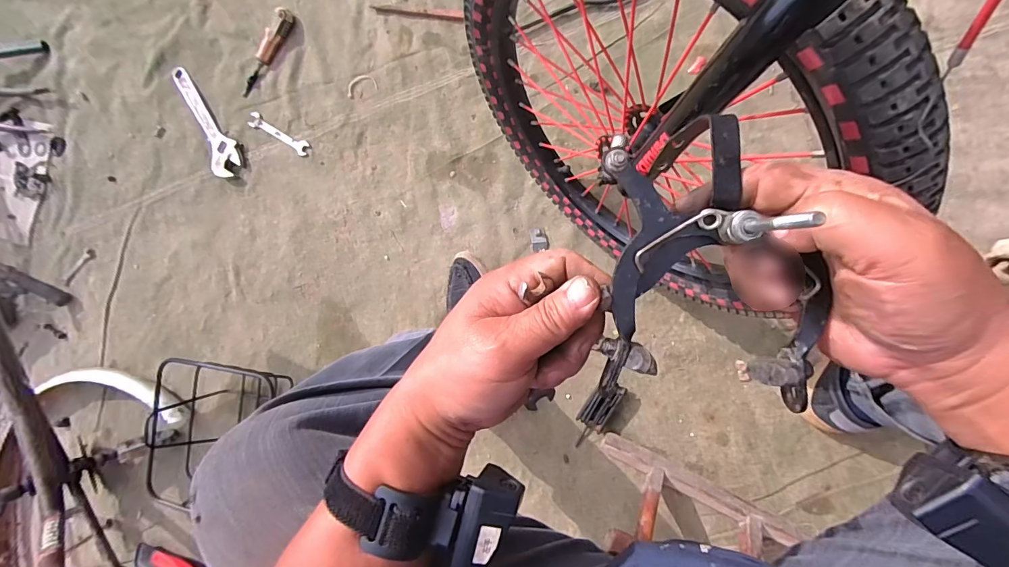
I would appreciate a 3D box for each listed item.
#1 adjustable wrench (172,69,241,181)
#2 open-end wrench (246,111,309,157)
[{"bbox_3d":[-0.593,-0.329,0.860,0.061,0.012,0.253,-28,86,8],"label":"adjustable wrench"},{"bbox_3d":[-0.439,-0.291,0.840,0.143,0.004,0.028,31,95,8],"label":"open-end wrench"}]

